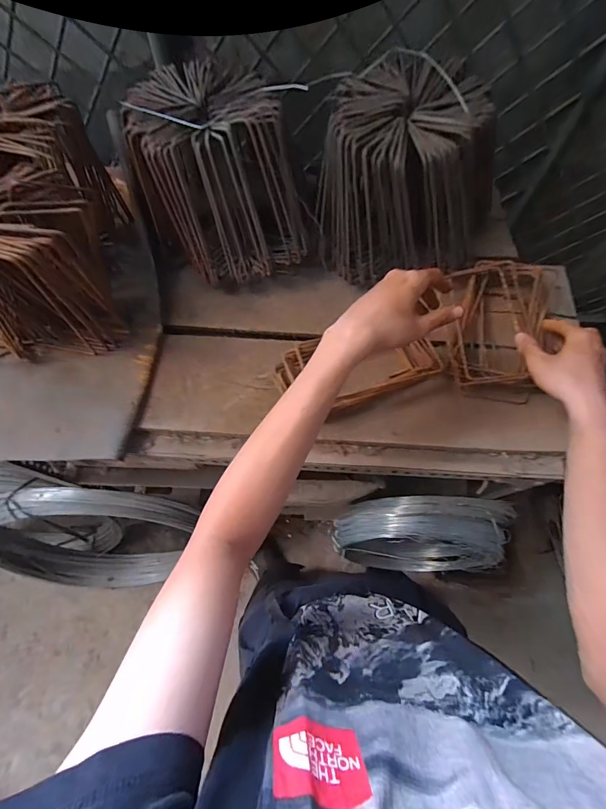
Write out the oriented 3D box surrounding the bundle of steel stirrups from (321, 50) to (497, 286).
[{"bbox_3d":[0.151,-0.345,0.541,0.250,0.178,0.239,0,69,1],"label":"bundle of steel stirrups"}]

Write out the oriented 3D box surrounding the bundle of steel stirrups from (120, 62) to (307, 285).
[{"bbox_3d":[-0.135,-0.350,0.546,0.224,0.173,0.271,-19,70,-7],"label":"bundle of steel stirrups"}]

